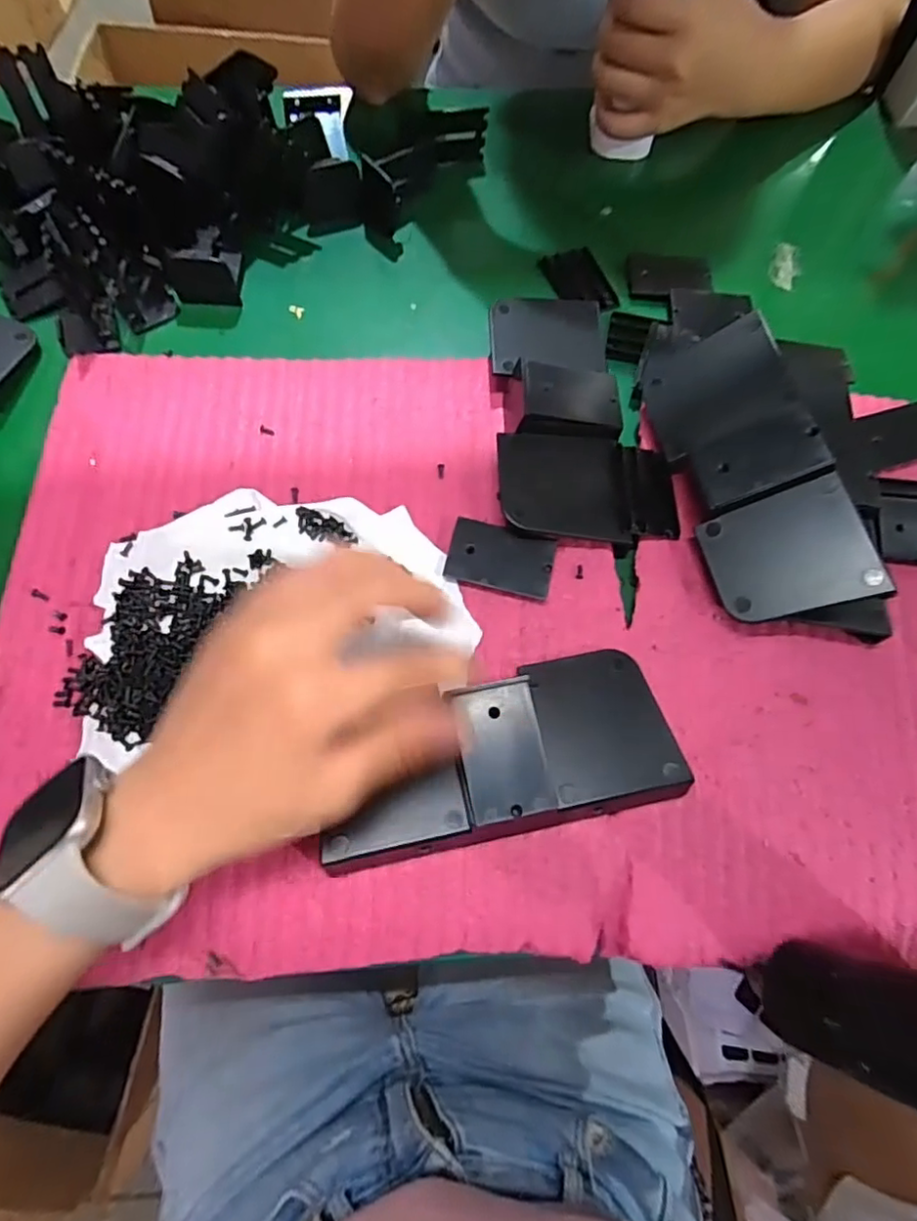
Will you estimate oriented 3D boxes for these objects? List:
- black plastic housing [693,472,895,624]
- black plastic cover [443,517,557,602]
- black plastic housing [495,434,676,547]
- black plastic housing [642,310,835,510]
[{"bbox_3d":[0.163,-0.027,0.301,0.069,0.007,0.061,-22,77,24],"label":"black plastic housing"},{"bbox_3d":[0.023,-0.027,0.323,0.055,0.006,0.035,15,69,4],"label":"black plastic cover"},{"bbox_3d":[0.071,-0.067,0.332,0.097,0.017,0.056,-1,69,-2],"label":"black plastic housing"},{"bbox_3d":[0.143,-0.108,0.327,0.069,0.008,0.106,-22,62,28],"label":"black plastic housing"}]

